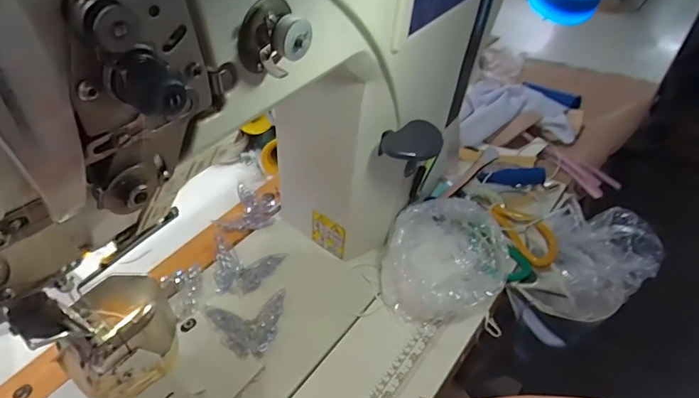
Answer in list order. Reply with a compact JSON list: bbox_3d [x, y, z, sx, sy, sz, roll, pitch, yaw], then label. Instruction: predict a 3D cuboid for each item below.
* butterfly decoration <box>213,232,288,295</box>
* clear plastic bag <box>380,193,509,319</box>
[{"bbox_3d":[-0.123,0.078,0.538,0.078,0.033,0.059,5,42,7],"label":"butterfly decoration"},{"bbox_3d":[0.106,0.068,0.521,0.133,0.086,0.113,-23,46,-22],"label":"clear plastic bag"}]

